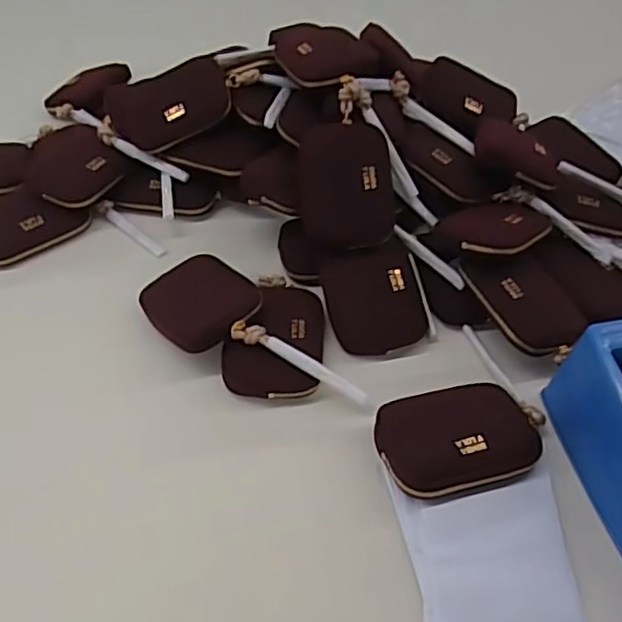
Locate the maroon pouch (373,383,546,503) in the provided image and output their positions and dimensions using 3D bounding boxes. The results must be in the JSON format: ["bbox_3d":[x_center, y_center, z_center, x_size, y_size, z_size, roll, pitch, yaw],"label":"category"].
[{"bbox_3d":[0.116,0.099,0.476,0.125,0.034,0.080,-10,48,-10],"label":"maroon pouch"}]

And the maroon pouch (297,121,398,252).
[{"bbox_3d":[0.033,-0.117,0.573,0.086,0.022,0.118,-8,84,-1],"label":"maroon pouch"}]

